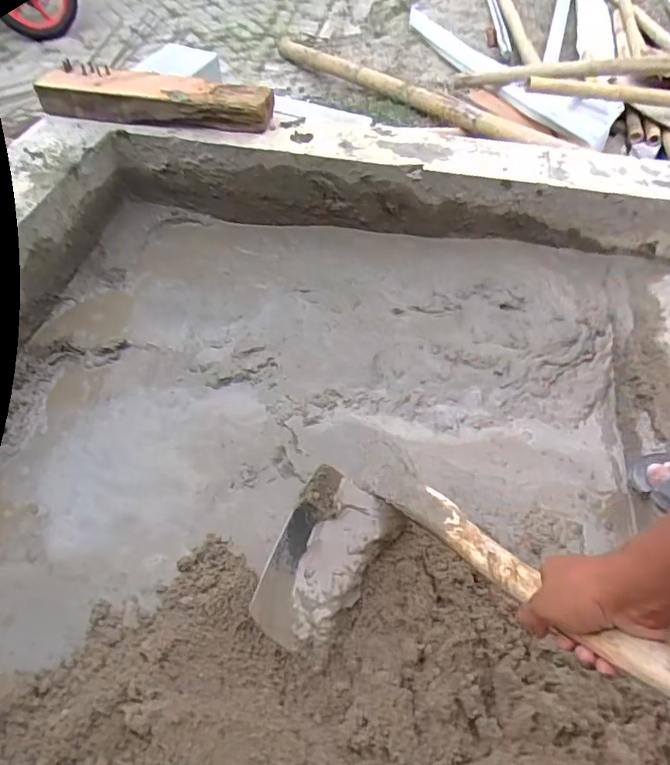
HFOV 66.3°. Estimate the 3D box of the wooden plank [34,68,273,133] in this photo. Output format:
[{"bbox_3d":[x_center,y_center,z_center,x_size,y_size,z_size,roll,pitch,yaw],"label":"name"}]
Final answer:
[{"bbox_3d":[-0.368,-0.595,1.059,0.479,0.074,0.126,14,53,9],"label":"wooden plank"}]

